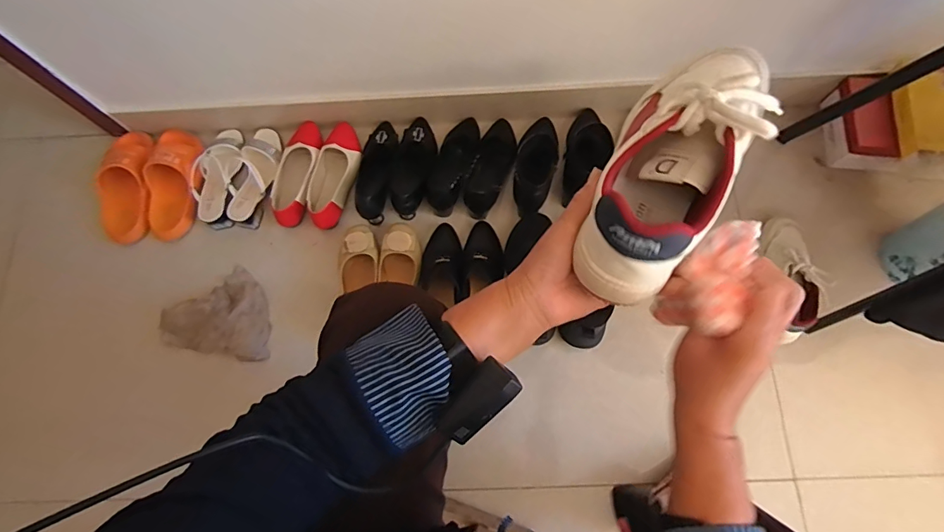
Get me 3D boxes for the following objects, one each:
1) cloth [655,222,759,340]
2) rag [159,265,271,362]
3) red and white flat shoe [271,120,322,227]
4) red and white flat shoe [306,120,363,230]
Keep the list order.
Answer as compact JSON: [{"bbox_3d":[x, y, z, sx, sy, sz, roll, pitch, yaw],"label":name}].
[{"bbox_3d":[0.193,0.007,0.363,0.050,0.040,0.097,34,79,9],"label":"cloth"},{"bbox_3d":[-0.514,0.090,0.961,0.224,0.047,0.181,10,76,3],"label":"rag"},{"bbox_3d":[-0.379,-0.206,1.005,0.085,0.048,0.248,7,76,3],"label":"red and white flat shoe"},{"bbox_3d":[-0.296,-0.200,1.009,0.090,0.052,0.248,9,76,3],"label":"red and white flat shoe"}]

